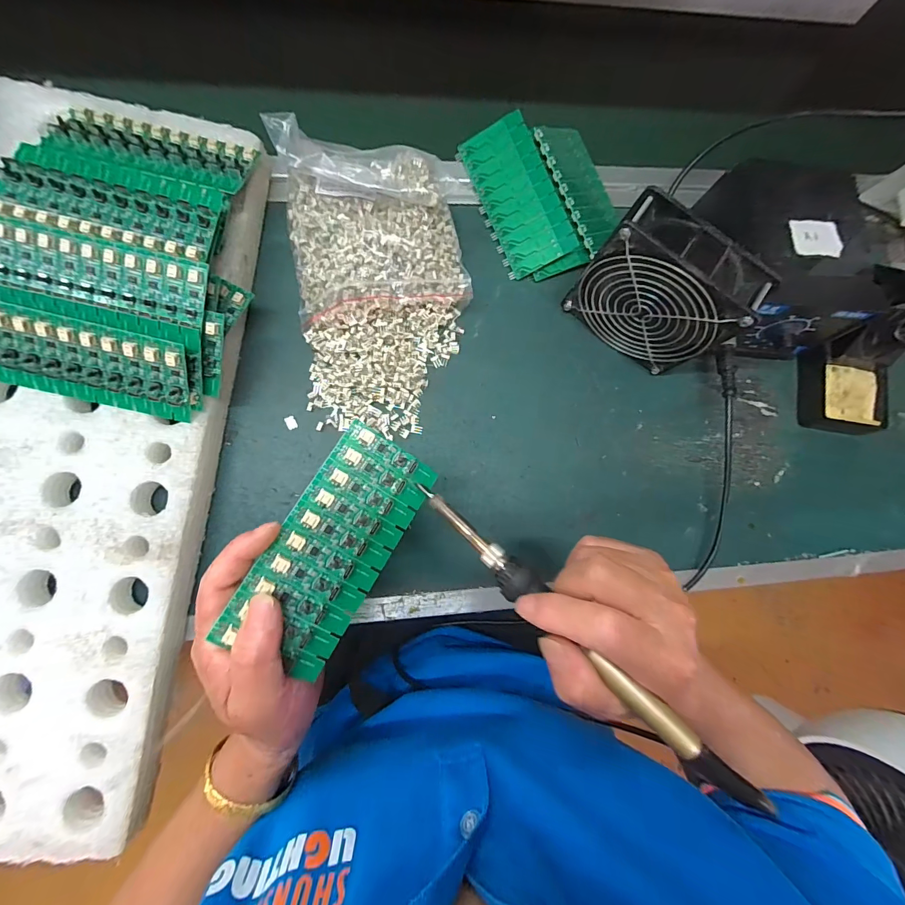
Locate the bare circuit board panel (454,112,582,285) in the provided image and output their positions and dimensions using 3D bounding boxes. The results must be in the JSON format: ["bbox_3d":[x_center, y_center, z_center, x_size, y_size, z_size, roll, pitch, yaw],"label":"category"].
[{"bbox_3d":[0.060,-0.242,0.374,0.069,0.004,0.137,-24,91,14],"label":"bare circuit board panel"}]

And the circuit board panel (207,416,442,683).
[{"bbox_3d":[-0.066,0.053,0.226,0.062,0.005,0.132,35,76,-18],"label":"circuit board panel"}]

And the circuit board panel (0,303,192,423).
[{"bbox_3d":[-0.261,-0.063,0.281,0.136,0.006,0.062,13,121,-6],"label":"circuit board panel"}]

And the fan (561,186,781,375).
[{"bbox_3d":[0.173,-0.131,0.331,0.126,0.118,0.053,36,82,-2],"label":"fan"}]

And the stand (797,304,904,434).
[{"bbox_3d":[0.389,-0.073,0.369,0.073,0.075,0.098,0,85,-6],"label":"stand"}]

